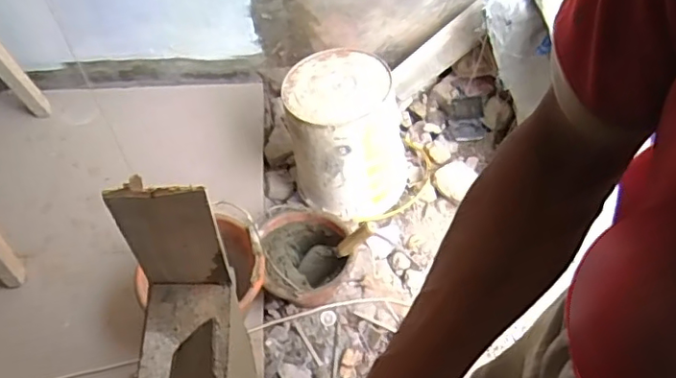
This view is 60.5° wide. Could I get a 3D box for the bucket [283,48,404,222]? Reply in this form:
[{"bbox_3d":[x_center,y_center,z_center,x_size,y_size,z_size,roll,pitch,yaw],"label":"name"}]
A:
[{"bbox_3d":[0.018,-0.146,1.499,0.279,0.339,0.289,1,54,-1],"label":"bucket"}]

